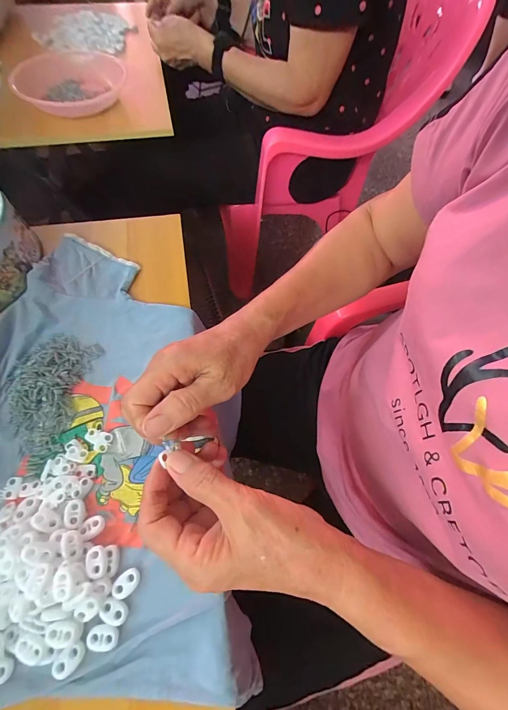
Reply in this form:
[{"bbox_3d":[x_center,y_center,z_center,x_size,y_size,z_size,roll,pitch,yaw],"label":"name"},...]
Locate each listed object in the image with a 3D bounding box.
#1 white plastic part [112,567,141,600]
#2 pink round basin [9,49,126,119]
[{"bbox_3d":[-0.101,0.181,0.254,0.023,0.004,0.015,-37,69,-21],"label":"white plastic part"},{"bbox_3d":[-0.345,-0.504,0.600,0.190,0.046,0.189,1,61,-2],"label":"pink round basin"}]

